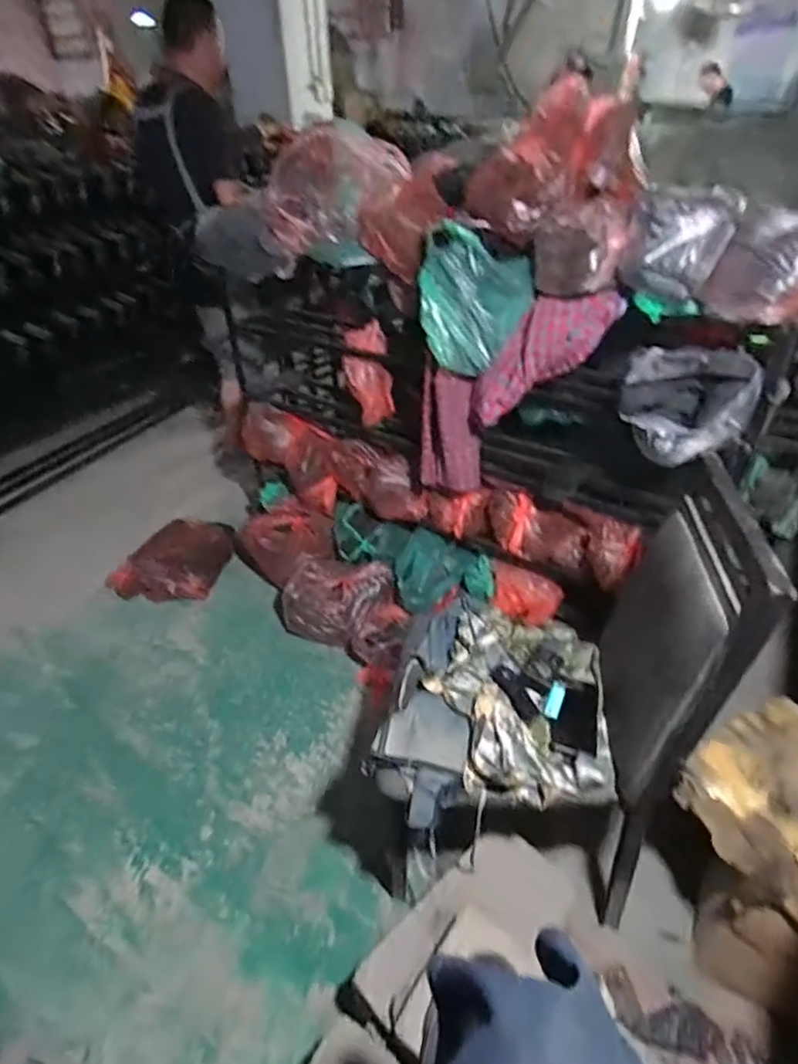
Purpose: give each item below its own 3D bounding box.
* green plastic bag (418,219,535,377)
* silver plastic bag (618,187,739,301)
[{"bbox_3d":[0.157,-0.483,1.242,0.229,0.269,0.068,2,37,6],"label":"green plastic bag"},{"bbox_3d":[0.482,-0.497,1.018,0.169,0.151,0.099,12,39,19],"label":"silver plastic bag"}]

